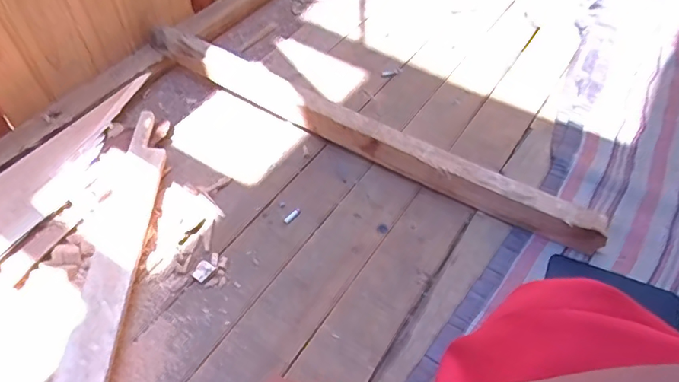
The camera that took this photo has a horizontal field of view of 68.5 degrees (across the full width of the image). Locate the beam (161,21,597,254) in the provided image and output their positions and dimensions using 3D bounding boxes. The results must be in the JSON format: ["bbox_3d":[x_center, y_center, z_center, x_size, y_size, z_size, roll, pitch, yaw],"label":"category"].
[{"bbox_3d":[0.008,-0.102,0.792,0.792,0.077,0.049,27,55,19],"label":"beam"}]

